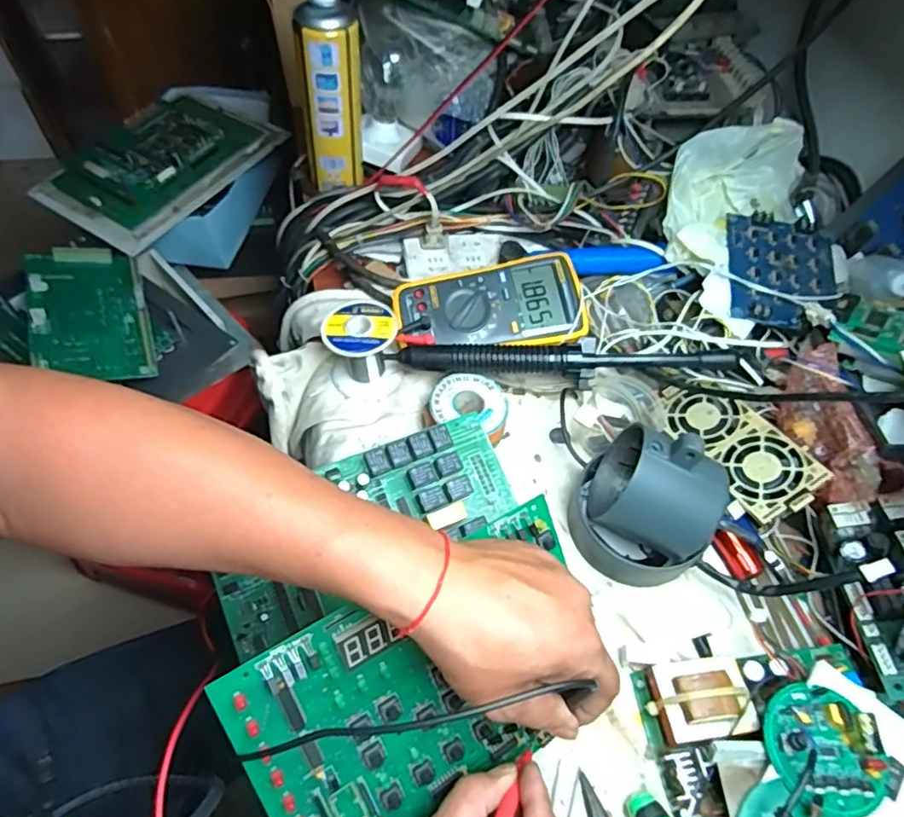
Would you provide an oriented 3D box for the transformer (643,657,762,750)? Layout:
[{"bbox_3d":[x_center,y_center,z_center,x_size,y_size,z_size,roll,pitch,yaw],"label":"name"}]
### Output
[{"bbox_3d":[0.168,0.199,0.405,0.058,0.041,0.049,-4,57,-7],"label":"transformer"}]

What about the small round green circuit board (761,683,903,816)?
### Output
[{"bbox_3d":[0.230,0.208,0.364,0.068,0.027,0.070,2,56,-3],"label":"small round green circuit board"}]

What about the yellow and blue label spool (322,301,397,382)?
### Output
[{"bbox_3d":[-0.082,-0.054,0.540,0.064,0.066,0.059,-3,57,-7],"label":"yellow and blue label spool"}]

